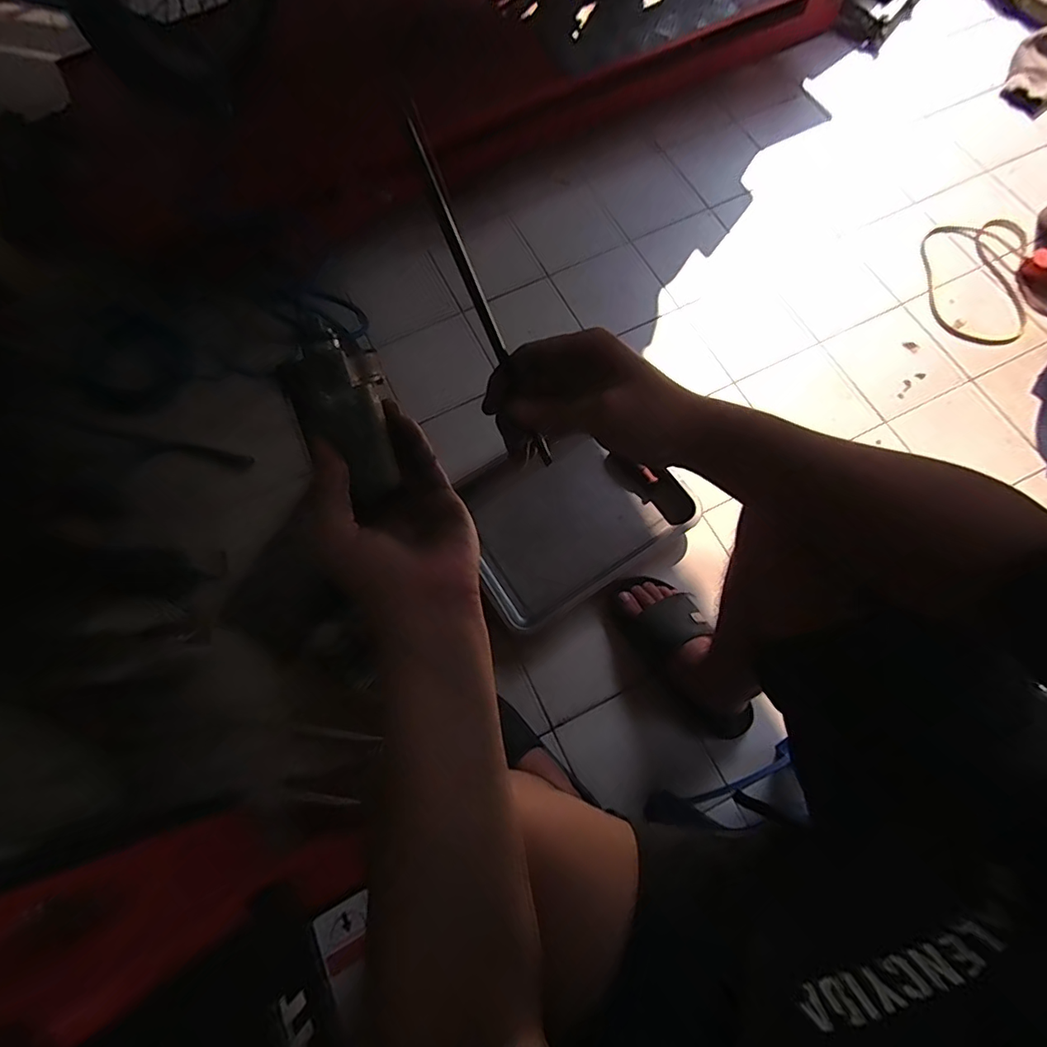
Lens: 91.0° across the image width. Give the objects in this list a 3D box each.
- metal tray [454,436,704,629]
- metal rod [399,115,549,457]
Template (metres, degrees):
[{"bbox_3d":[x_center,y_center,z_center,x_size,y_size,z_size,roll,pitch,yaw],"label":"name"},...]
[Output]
[{"bbox_3d":[0.081,-0.023,0.876,0.375,0.026,0.267,-32,87,-9],"label":"metal tray"},{"bbox_3d":[-0.018,-0.112,0.297,0.008,0.205,0.007,-38,42,-12],"label":"metal rod"}]

